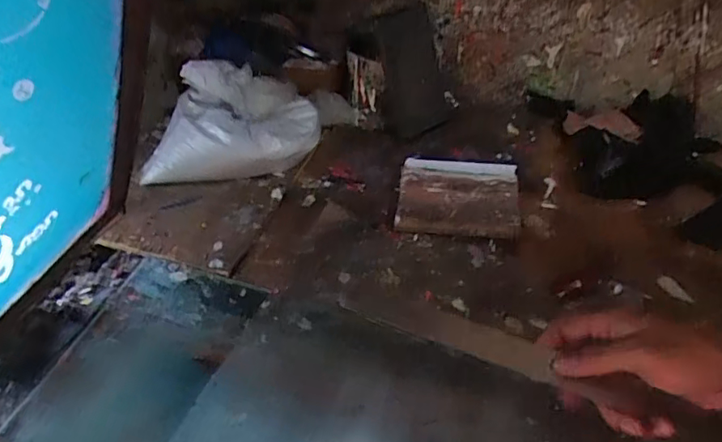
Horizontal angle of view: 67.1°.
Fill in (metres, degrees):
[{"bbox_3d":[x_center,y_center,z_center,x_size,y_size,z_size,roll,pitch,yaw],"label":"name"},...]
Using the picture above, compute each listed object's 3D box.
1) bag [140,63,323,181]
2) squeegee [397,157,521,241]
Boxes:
[{"bbox_3d":[-0.161,-0.118,0.661,0.219,0.107,0.100,-7,44,-8],"label":"bag"},{"bbox_3d":[0.108,-0.024,0.610,0.128,0.036,0.106,6,44,6],"label":"squeegee"}]

